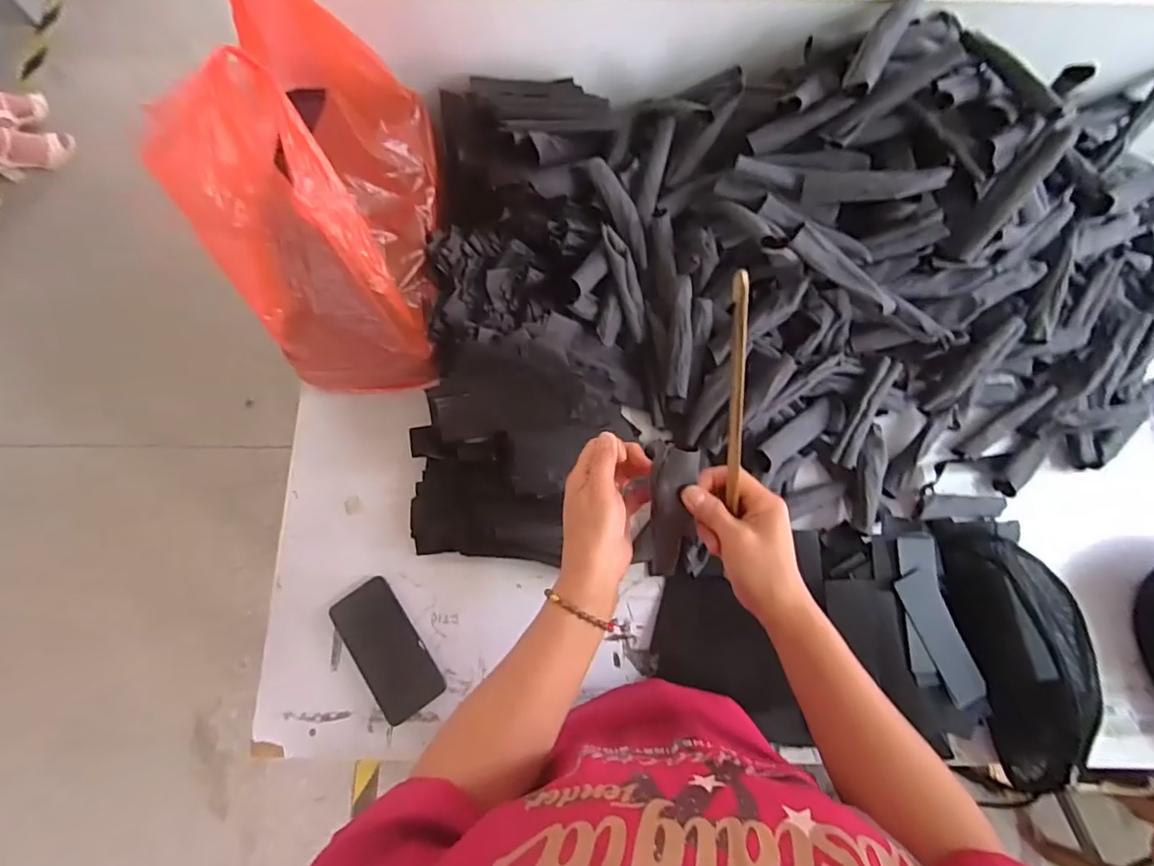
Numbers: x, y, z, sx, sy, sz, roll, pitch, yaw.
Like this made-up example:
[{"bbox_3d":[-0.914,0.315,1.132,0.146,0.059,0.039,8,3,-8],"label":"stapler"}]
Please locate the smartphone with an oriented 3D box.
[{"bbox_3d":[-0.237,0.269,0.689,0.082,0.009,0.163,-33,78,-9],"label":"smartphone"}]

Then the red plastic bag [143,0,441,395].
[{"bbox_3d":[-0.283,-0.261,0.620,0.201,0.319,0.330,0,76,-1],"label":"red plastic bag"}]

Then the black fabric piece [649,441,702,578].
[{"bbox_3d":[0.086,0.076,0.500,0.038,0.147,0.022,-3,32,-2],"label":"black fabric piece"}]

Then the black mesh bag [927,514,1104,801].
[{"bbox_3d":[0.555,0.250,0.666,0.164,0.072,0.304,-9,76,-3],"label":"black mesh bag"}]

